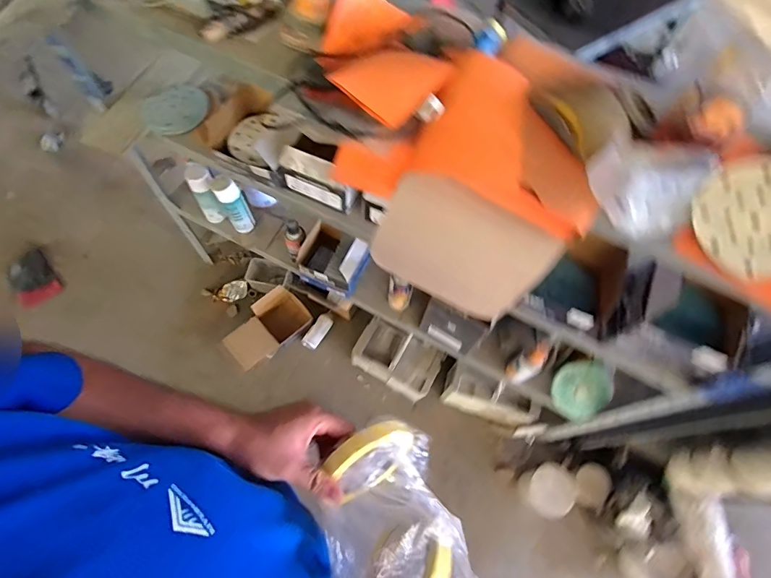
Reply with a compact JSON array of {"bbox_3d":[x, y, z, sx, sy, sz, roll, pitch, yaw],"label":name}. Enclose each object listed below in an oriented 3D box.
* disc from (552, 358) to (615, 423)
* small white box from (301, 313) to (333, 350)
[{"bbox_3d":[0.503,0.258,1.037,0.138,0.034,0.161,37,99,1],"label":"disc"},{"bbox_3d":[-0.251,0.154,1.520,0.066,0.041,0.150,33,68,11],"label":"small white box"}]

